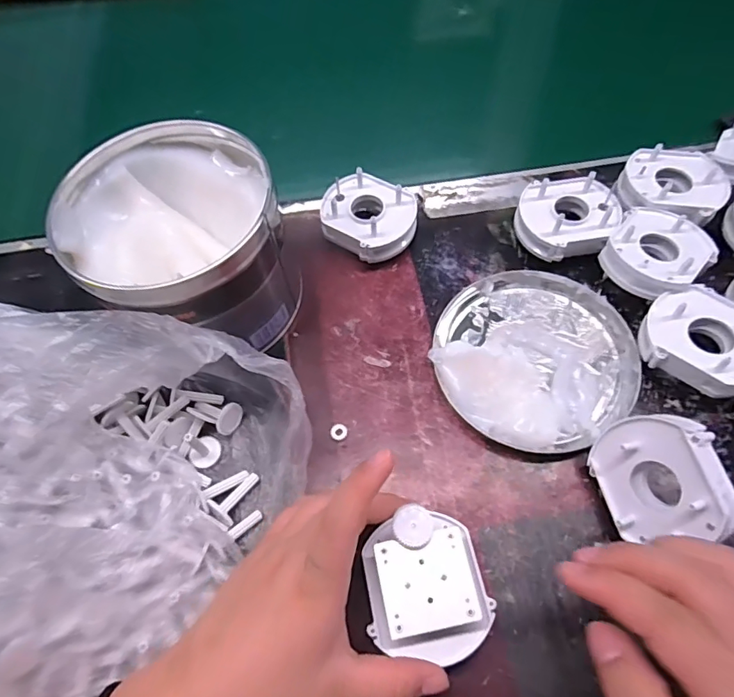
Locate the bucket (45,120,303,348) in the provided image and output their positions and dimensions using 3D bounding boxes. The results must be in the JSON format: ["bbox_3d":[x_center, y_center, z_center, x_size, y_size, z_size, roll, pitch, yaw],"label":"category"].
[{"bbox_3d":[-0.113,-0.060,0.327,0.122,0.105,0.125,-1,61,3],"label":"bucket"}]

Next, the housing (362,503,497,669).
[{"bbox_3d":[0.029,0.115,0.245,0.059,0.024,0.064,-5,61,1],"label":"housing"}]

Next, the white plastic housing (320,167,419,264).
[{"bbox_3d":[0.002,-0.096,0.378,0.068,0.037,0.061,28,66,17],"label":"white plastic housing"}]

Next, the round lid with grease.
[{"bbox_3d":[0.109,0.000,0.326,0.126,0.027,0.126,-1,61,3],"label":"round lid with grease"}]

